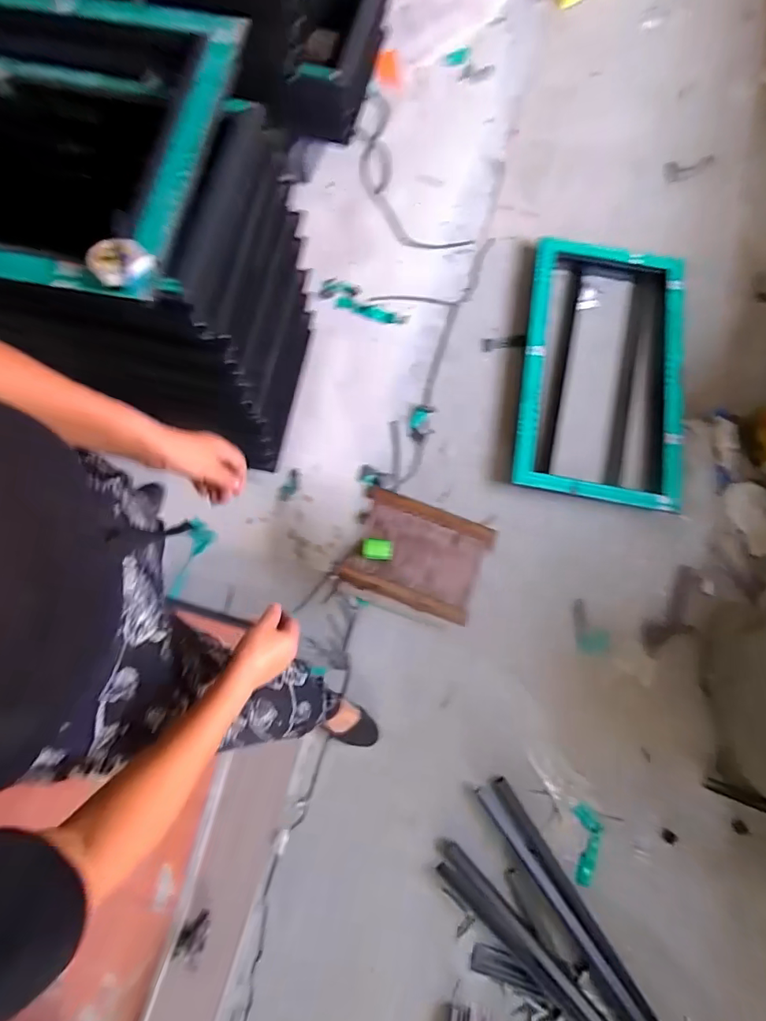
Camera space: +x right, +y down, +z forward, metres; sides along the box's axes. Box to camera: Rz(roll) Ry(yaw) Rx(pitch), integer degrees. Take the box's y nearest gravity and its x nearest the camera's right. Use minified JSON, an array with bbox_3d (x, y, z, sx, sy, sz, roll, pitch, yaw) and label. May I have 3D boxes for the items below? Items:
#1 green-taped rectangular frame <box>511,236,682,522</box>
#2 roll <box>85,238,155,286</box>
[{"bbox_3d":[0.690,-0.446,1.521,0.504,0.073,0.880,11,75,0],"label":"green-taped rectangular frame"},{"bbox_3d":[-0.363,-0.343,0.672,0.065,0.025,0.072,43,77,8],"label":"roll"}]

